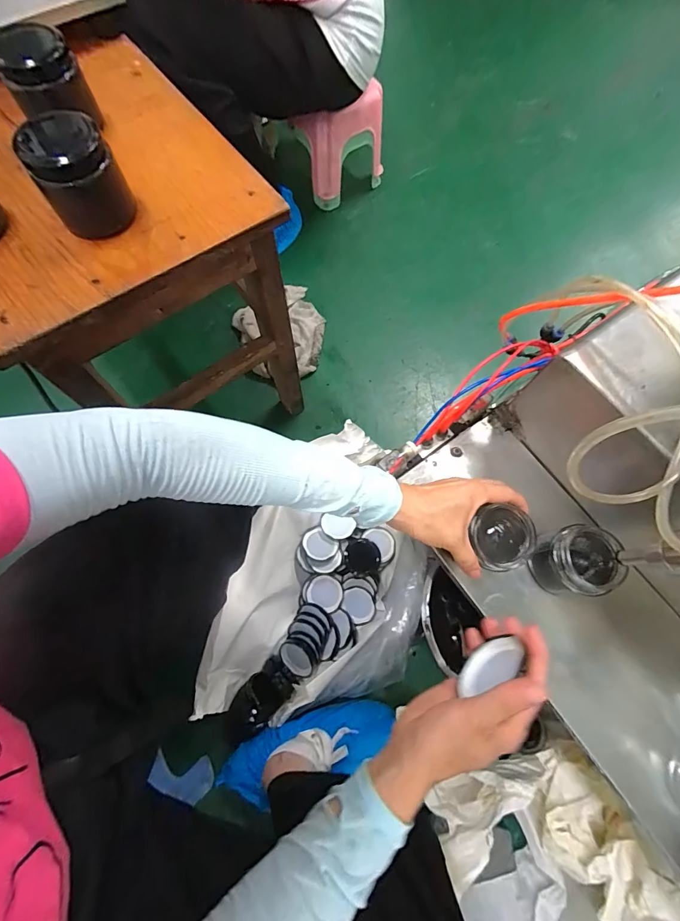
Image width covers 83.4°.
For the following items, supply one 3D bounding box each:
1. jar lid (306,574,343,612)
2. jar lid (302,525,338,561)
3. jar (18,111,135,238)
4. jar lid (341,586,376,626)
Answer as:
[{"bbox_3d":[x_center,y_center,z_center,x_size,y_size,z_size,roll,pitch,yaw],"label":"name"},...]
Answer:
[{"bbox_3d":[-0.024,0.229,0.668,0.062,0.012,0.056,25,73,6],"label":"jar lid"},{"bbox_3d":[-0.037,0.150,0.674,0.061,0.007,0.054,36,58,12],"label":"jar lid"},{"bbox_3d":[-0.218,-0.237,0.326,0.063,0.072,0.054,-29,75,-10],"label":"jar"},{"bbox_3d":[0.034,0.247,0.652,0.052,0.010,0.061,-37,76,-12],"label":"jar lid"}]

